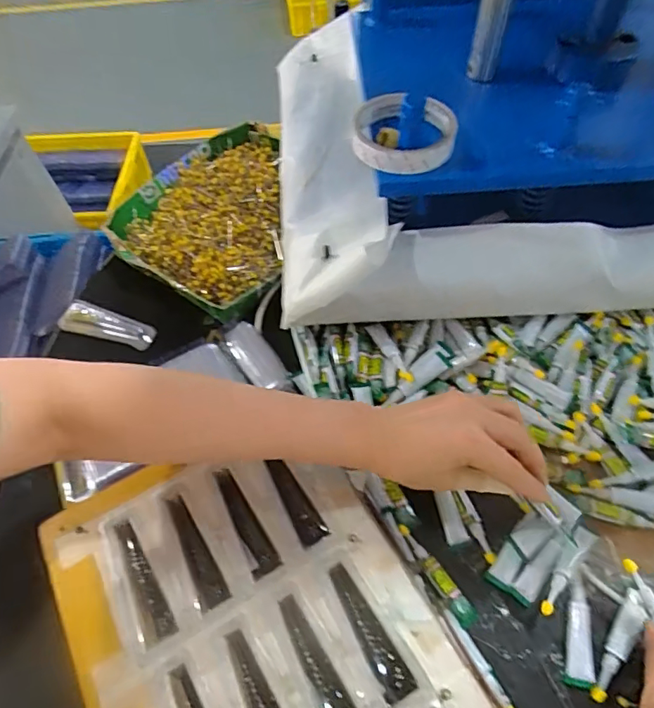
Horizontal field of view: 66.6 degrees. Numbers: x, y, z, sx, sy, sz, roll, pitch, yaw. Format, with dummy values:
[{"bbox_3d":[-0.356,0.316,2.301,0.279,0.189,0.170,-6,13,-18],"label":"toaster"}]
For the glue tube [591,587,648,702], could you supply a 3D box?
[{"bbox_3d":[0.211,0.211,0.359,0.013,0.012,0.079,30,75,19],"label":"glue tube"}]

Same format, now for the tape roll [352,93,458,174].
[{"bbox_3d":[0.068,-0.200,0.446,0.087,0.024,0.089,-1,58,2],"label":"tape roll"}]

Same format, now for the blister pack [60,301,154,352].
[{"bbox_3d":[-0.236,-0.032,0.534,0.110,0.013,0.034,15,60,12],"label":"blister pack"}]

